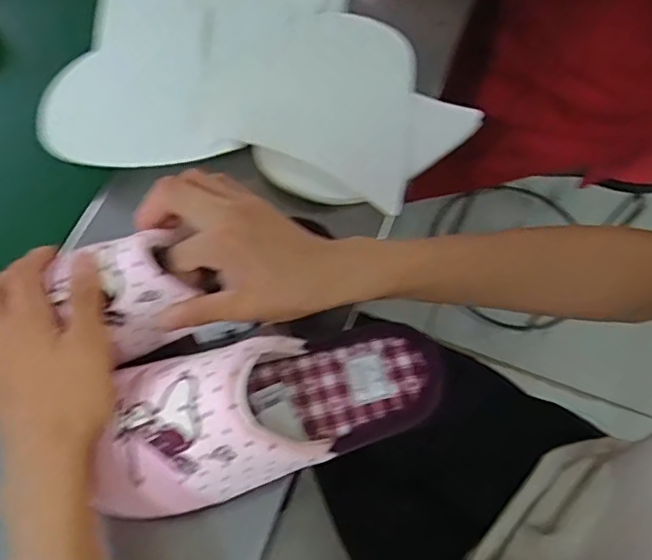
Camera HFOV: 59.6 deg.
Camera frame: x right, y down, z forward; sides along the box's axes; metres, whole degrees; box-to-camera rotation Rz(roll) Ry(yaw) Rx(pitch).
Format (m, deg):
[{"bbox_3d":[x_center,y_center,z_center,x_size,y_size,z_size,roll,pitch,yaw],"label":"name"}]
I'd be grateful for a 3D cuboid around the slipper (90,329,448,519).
[{"bbox_3d":[-0.033,0.078,0.366,0.220,0.078,0.091,-13,67,-16],"label":"slipper"}]

